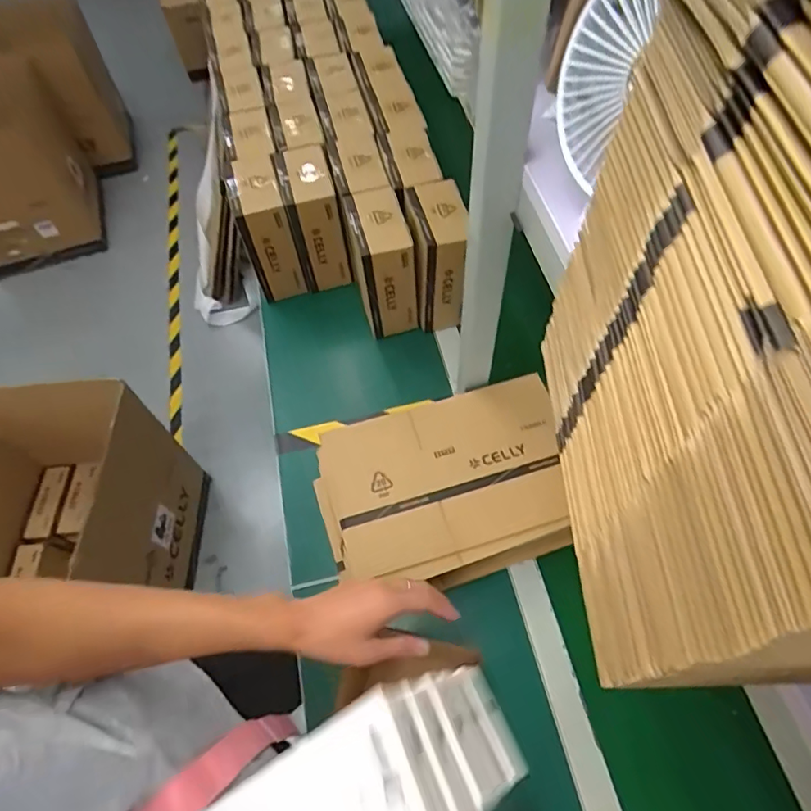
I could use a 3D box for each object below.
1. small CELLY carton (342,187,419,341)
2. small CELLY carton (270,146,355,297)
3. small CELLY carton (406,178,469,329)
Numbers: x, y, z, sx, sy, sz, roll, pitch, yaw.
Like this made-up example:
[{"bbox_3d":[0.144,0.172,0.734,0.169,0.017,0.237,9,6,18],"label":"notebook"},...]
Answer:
[{"bbox_3d":[-0.038,-0.229,0.898,0.091,0.188,0.132,-10,60,-3],"label":"small CELLY carton"},{"bbox_3d":[-0.162,-0.329,0.954,0.084,0.180,0.161,-14,60,-5],"label":"small CELLY carton"},{"bbox_3d":[0.051,-0.246,0.901,0.090,0.189,0.146,-7,60,-1],"label":"small CELLY carton"}]

